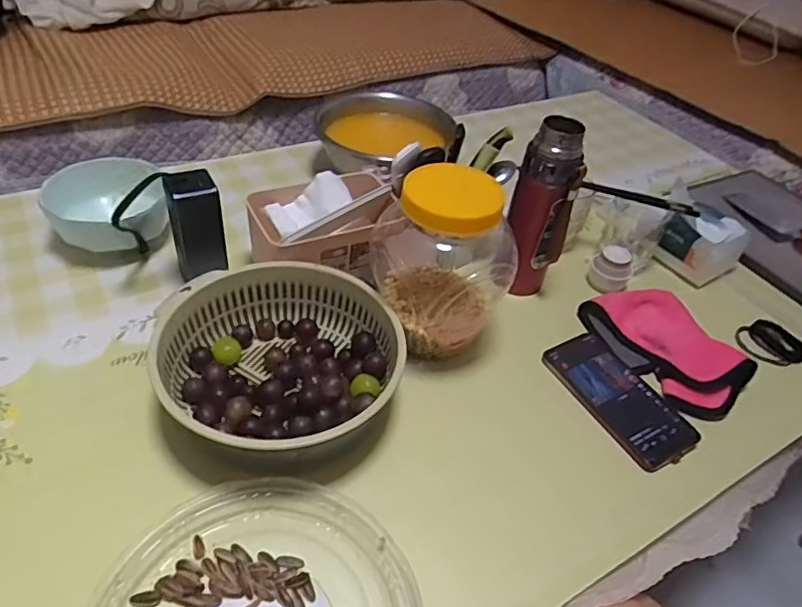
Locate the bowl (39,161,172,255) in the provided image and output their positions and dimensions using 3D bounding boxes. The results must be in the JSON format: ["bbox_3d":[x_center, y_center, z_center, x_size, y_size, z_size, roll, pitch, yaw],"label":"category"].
[{"bbox_3d":[-0.359,-0.116,0.703,0.127,0.070,0.137,-11,46,-19],"label":"bowl"}]

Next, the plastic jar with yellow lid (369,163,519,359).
[{"bbox_3d":[0.041,-0.047,0.584,0.145,0.189,0.122,31,47,24],"label":"plastic jar with yellow lid"}]

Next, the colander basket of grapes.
[{"bbox_3d":[-0.111,0.051,0.558,0.217,0.080,0.180,11,42,4],"label":"colander basket of grapes"}]

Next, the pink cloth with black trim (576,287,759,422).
[{"bbox_3d":[0.307,0.047,0.654,0.115,0.037,0.182,-14,46,-22],"label":"pink cloth with black trim"}]

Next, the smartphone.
[{"bbox_3d":[0.232,0.097,0.602,0.078,0.015,0.161,-16,47,-25],"label":"smartphone"}]

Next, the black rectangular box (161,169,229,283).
[{"bbox_3d":[-0.227,-0.086,0.632,0.051,0.113,0.045,-15,48,-23],"label":"black rectangular box"}]

